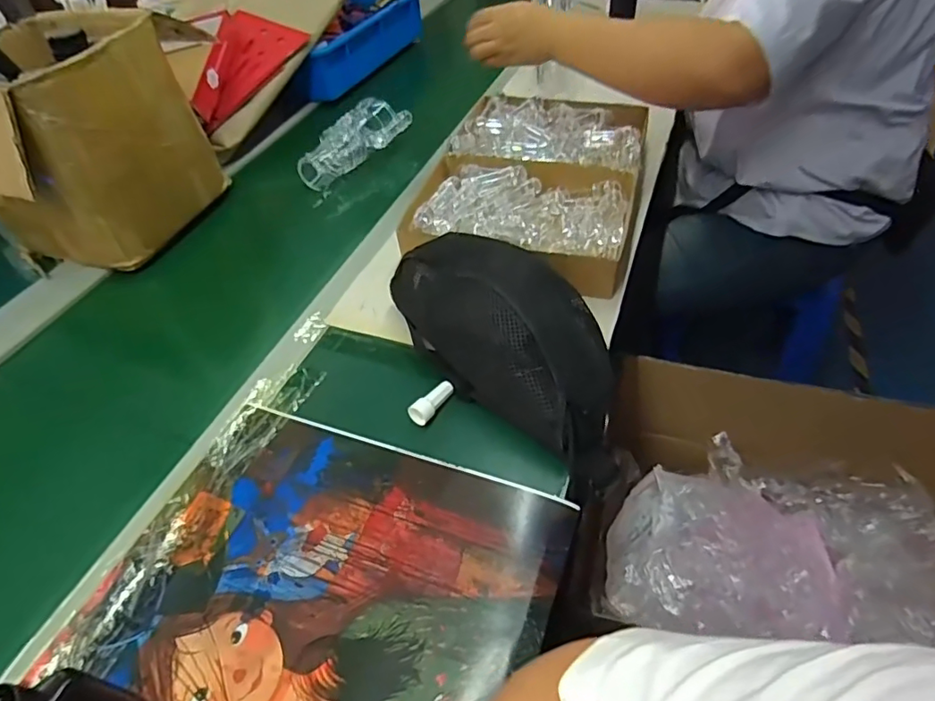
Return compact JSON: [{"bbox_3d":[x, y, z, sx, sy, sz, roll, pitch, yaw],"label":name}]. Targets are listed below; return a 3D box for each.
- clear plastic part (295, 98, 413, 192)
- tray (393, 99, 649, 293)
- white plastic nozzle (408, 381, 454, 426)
[{"bbox_3d":[-0.172,-0.317,0.838,0.078,0.051,0.188,22,53,24],"label":"clear plastic part"},{"bbox_3d":[0.089,-0.241,0.721,0.277,0.043,0.393,14,54,9],"label":"tray"},{"bbox_3d":[-0.031,0.048,0.517,0.020,0.016,0.051,32,57,30],"label":"white plastic nozzle"}]

